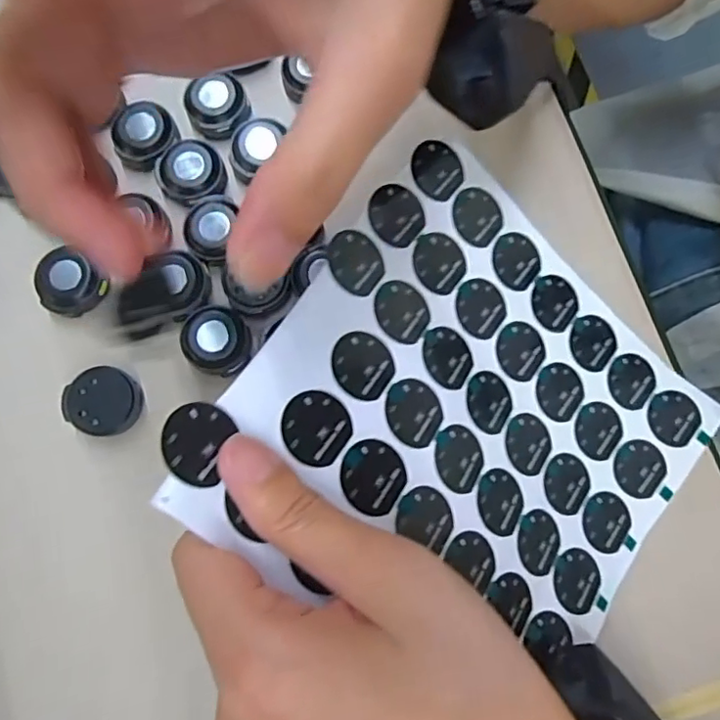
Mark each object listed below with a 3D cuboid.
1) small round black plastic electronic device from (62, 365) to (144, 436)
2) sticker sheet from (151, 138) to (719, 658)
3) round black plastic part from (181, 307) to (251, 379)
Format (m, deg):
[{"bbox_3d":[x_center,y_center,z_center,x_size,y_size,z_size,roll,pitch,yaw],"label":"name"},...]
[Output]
[{"bbox_3d":[-0.111,0.018,0.254,0.030,0.010,0.029,0,78,-1],"label":"small round black plastic electronic device"},{"bbox_3d":[0.047,0.027,0.217,0.174,0.015,0.170,44,62,-13],"label":"sticker sheet"},{"bbox_3d":[-0.063,-0.009,0.258,0.028,0.010,0.029,0,78,-1],"label":"round black plastic part"}]

